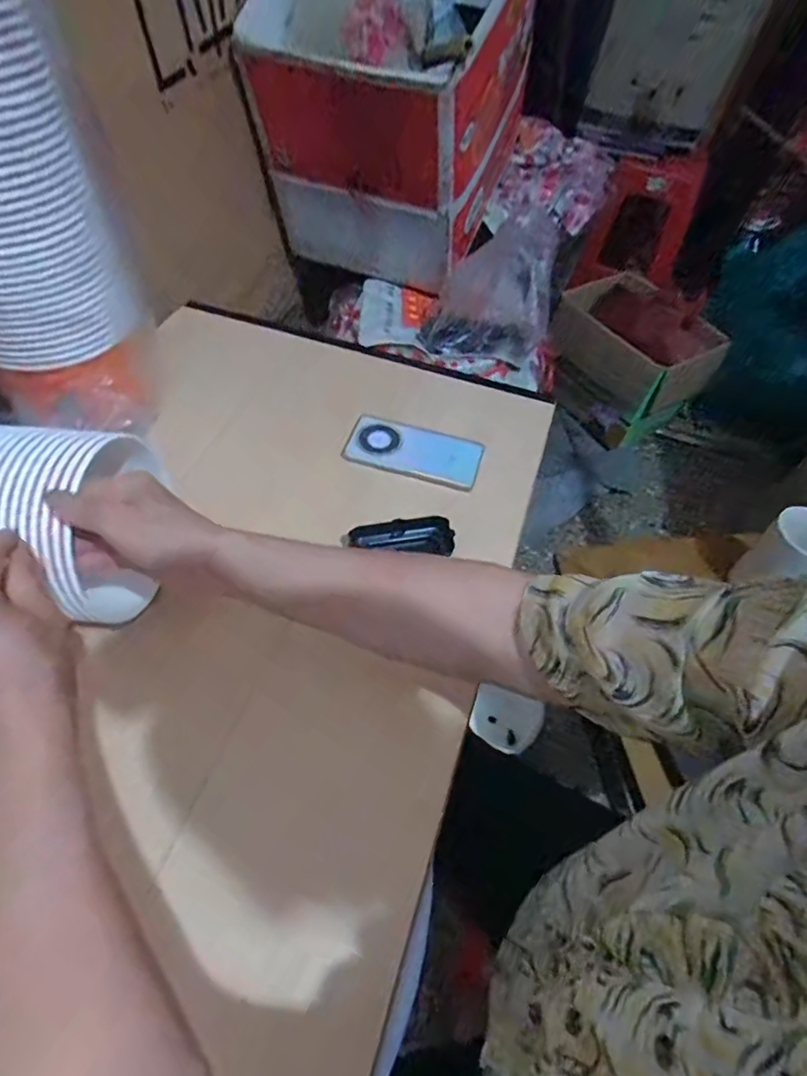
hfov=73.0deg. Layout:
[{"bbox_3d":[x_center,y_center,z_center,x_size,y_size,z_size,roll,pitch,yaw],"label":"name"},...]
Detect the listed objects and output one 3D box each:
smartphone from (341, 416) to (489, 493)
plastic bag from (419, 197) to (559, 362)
[{"bbox_3d":[0.013,-0.111,0.682,0.166,0.015,0.082,14,56,5],"label":"smartphone"},{"bbox_3d":[0.162,-0.465,0.986,0.221,0.236,0.144,14,56,4],"label":"plastic bag"}]

